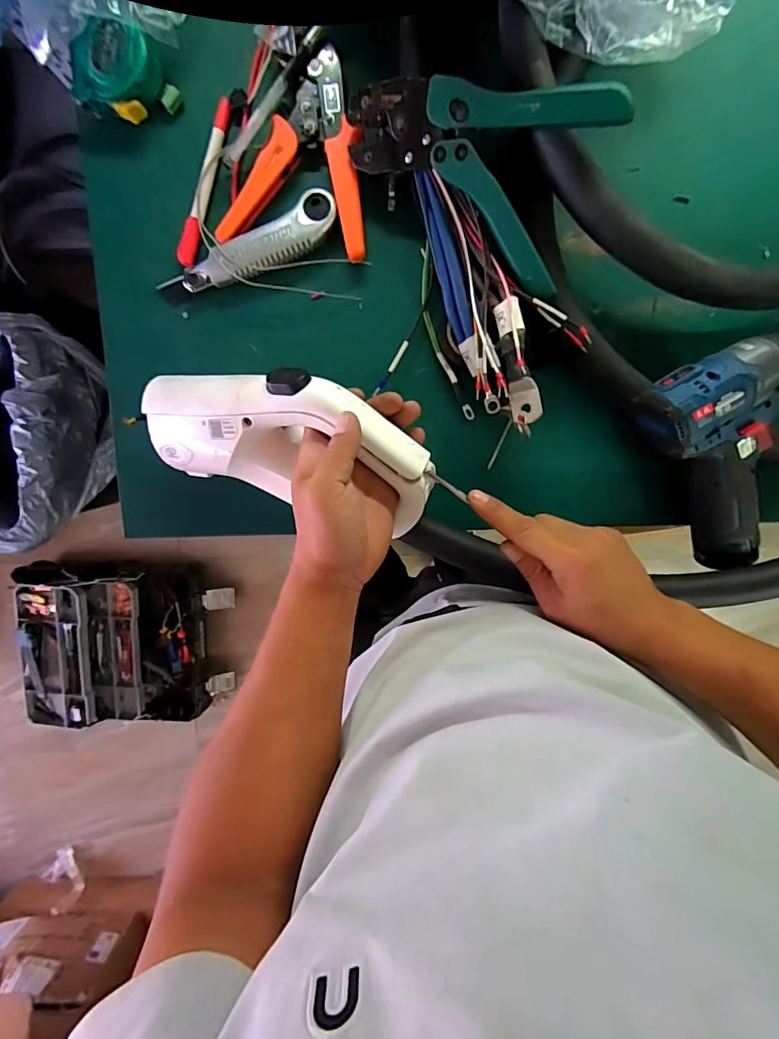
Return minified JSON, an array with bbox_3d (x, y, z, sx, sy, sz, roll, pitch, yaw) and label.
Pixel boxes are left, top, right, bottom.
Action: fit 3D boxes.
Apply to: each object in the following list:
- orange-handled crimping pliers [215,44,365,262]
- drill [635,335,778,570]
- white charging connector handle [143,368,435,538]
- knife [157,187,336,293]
[{"bbox_3d":[-0.074,-0.314,0.396,0.122,0.023,0.154,9,98,0],"label":"orange-handled crimping pliers"},{"bbox_3d":[0.284,-0.047,0.393,0.120,0.086,0.186,-20,97,4],"label":"drill"},{"bbox_3d":[-0.083,-0.057,0.348,0.231,0.057,0.099,12,98,8],"label":"white charging connector handle"},{"bbox_3d":[-0.123,-0.236,0.410,0.165,0.025,0.038,-26,97,5],"label":"knife"}]

